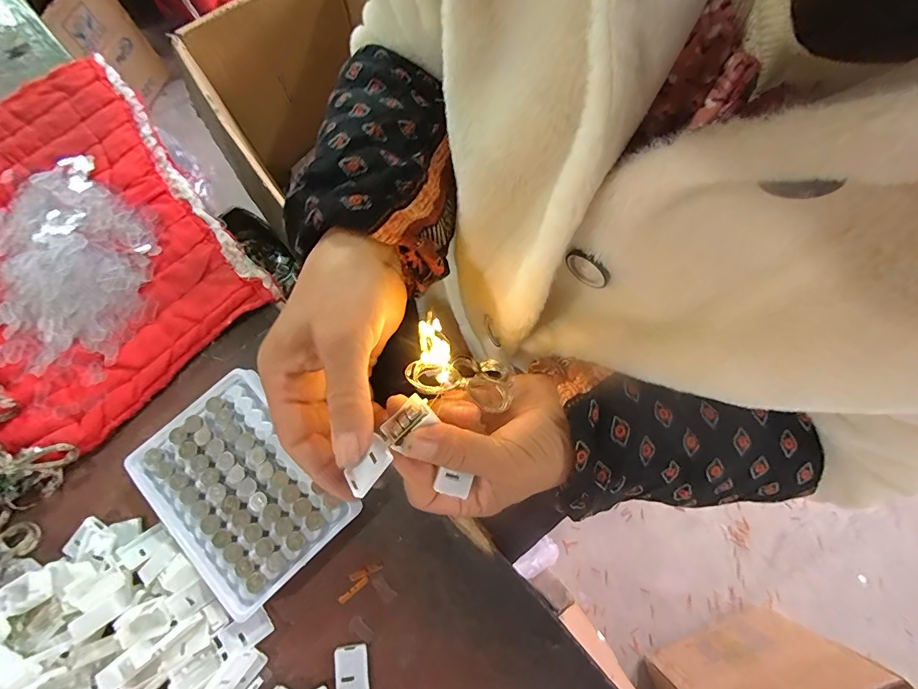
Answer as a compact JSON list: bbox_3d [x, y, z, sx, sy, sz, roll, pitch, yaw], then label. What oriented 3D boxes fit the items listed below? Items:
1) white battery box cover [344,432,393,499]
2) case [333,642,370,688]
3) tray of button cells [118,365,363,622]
[{"bbox_3d":[-0.045,0.061,0.216,0.027,0.004,0.018,-51,45,2],"label":"white battery box cover"},{"bbox_3d":[-0.067,0.203,0.270,0.021,0.005,0.027,-8,74,-2],"label":"case"},{"bbox_3d":[-0.144,0.095,0.286,0.096,0.023,0.129,-43,79,-13],"label":"tray of button cells"}]

